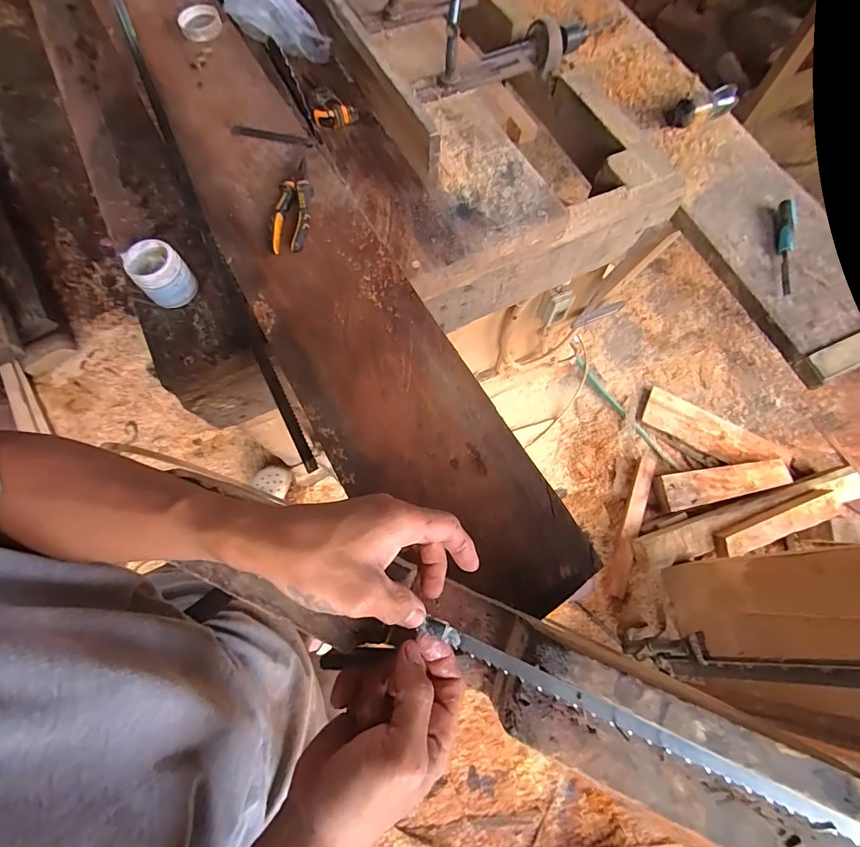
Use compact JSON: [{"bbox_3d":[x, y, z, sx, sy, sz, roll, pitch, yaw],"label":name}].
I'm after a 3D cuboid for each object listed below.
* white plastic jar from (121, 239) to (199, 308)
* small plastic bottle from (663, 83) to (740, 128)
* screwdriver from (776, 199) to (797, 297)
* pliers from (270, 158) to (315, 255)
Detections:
[{"bbox_3d":[-0.397,-0.221,0.619,0.072,0.063,0.070,1,70,-2],"label":"white plastic jar"},{"bbox_3d":[0.613,-0.717,0.938,0.153,0.054,0.071,-22,72,-9],"label":"small plastic bottle"},{"bbox_3d":[0.715,-0.360,0.832,0.033,0.029,0.213,15,70,3],"label":"screwdriver"},{"bbox_3d":[-0.198,-0.325,0.611,0.053,0.031,0.167,3,70,-1],"label":"pliers"}]

